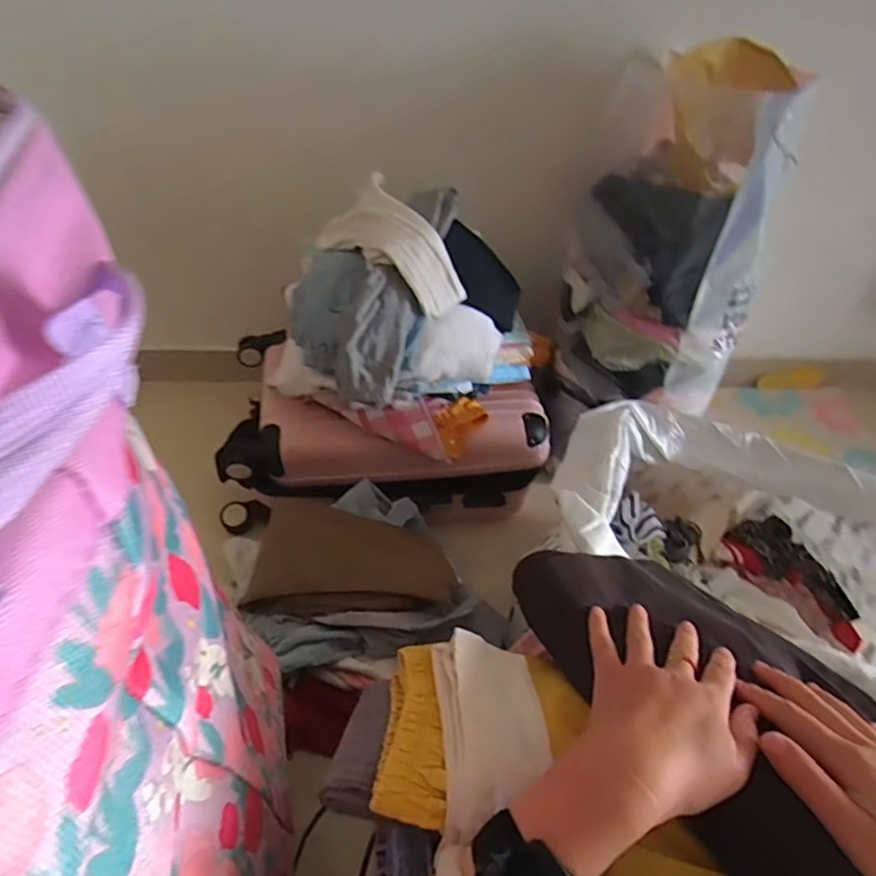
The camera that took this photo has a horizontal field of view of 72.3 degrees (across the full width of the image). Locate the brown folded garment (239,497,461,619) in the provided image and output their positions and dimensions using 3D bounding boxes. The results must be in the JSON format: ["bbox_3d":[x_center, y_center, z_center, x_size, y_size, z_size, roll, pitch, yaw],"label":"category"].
[{"bbox_3d":[-0.123,0.197,0.929,0.301,0.071,0.185,6,43,2],"label":"brown folded garment"}]

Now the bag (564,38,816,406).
[{"bbox_3d":[0.401,-0.370,1.078,0.287,0.519,0.378,9,43,5],"label":"bag"}]

